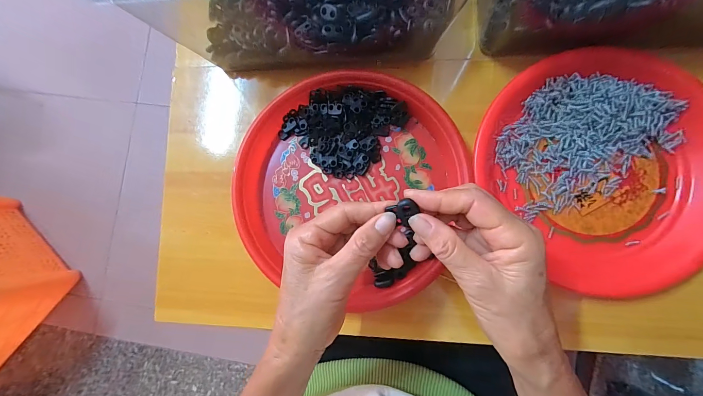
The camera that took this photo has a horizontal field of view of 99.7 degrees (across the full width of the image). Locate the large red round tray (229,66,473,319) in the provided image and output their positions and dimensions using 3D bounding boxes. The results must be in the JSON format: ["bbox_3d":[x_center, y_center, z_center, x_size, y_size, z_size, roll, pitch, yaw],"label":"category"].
[{"bbox_3d":[-0.008,-0.018,0.315,0.223,0.028,0.228,0,86,6],"label":"large red round tray"}]

